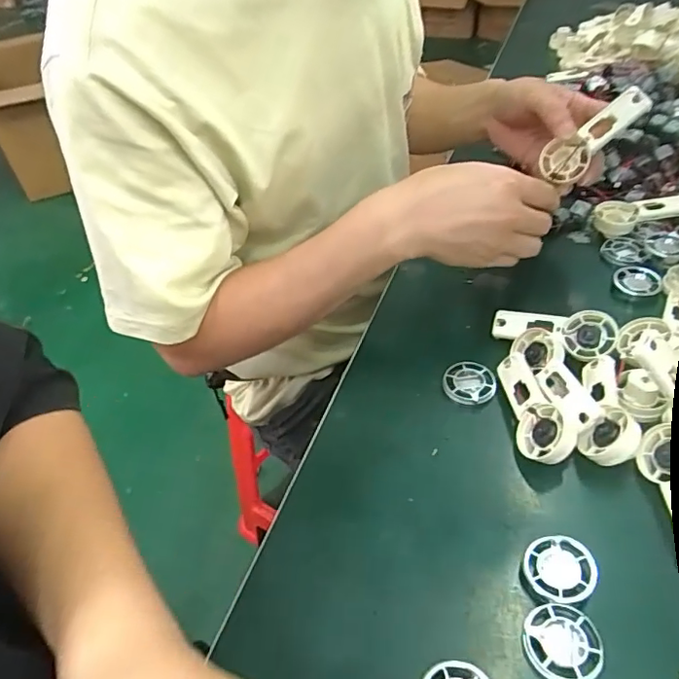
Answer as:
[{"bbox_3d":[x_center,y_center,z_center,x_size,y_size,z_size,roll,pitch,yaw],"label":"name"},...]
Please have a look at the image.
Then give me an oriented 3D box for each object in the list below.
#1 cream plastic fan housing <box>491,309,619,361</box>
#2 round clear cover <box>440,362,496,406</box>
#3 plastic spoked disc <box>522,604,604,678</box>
[{"bbox_3d":[0.171,-0.007,0.441,0.092,0.013,0.040,8,71,20],"label":"cream plastic fan housing"},{"bbox_3d":[0.101,0.034,0.429,0.040,0.010,0.038,-3,46,3],"label":"round clear cover"},{"bbox_3d":[0.119,0.163,0.294,0.038,0.006,0.038,7,47,12],"label":"plastic spoked disc"}]

